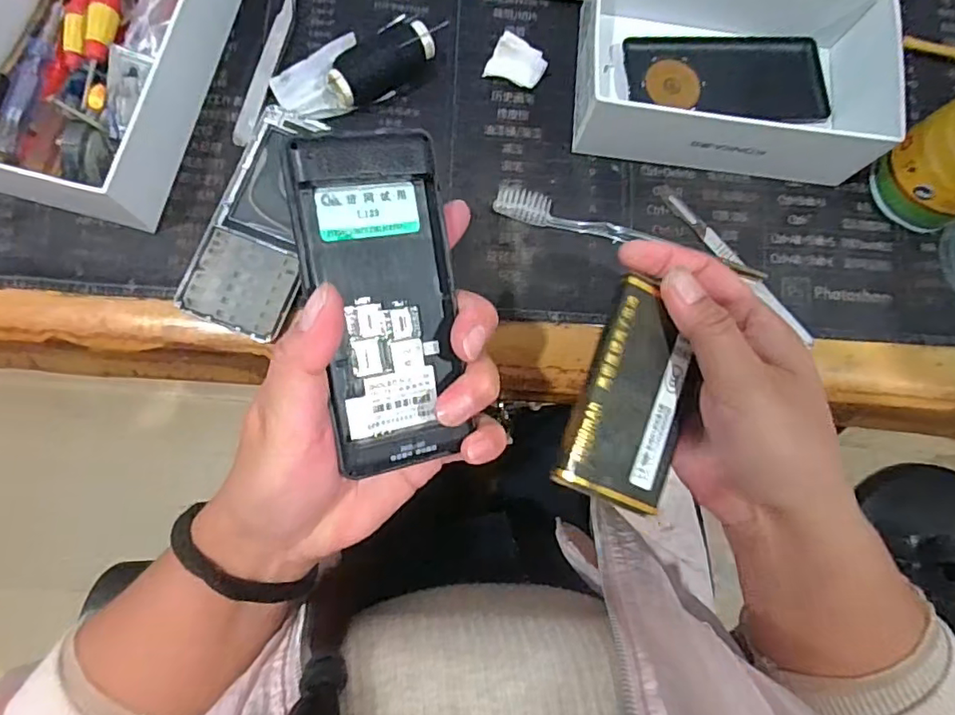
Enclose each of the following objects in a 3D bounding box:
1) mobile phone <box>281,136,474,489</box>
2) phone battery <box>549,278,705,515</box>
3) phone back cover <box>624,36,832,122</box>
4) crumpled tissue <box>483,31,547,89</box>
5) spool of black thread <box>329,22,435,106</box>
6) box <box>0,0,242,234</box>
[{"bbox_3d":[-0.035,-0.022,0.227,0.056,0.012,0.126,-11,98,-23],"label":"mobile phone"},{"bbox_3d":[0.071,0.017,0.253,0.048,0.007,0.094,22,82,-3],"label":"phone battery"},{"bbox_3d":[0.157,-0.181,0.367,0.129,0.007,0.057,0,84,-6],"label":"phone back cover"},{"bbox_3d":[0.024,-0.179,0.353,0.033,0.012,0.025,26,82,-3],"label":"crumpled tissue"},{"bbox_3d":[-0.057,-0.171,0.338,0.061,0.027,0.024,-34,88,-8],"label":"spool of black thread"},{"bbox_3d":[-0.206,-0.167,0.307,0.116,0.046,0.179,20,82,-4],"label":"box"}]

